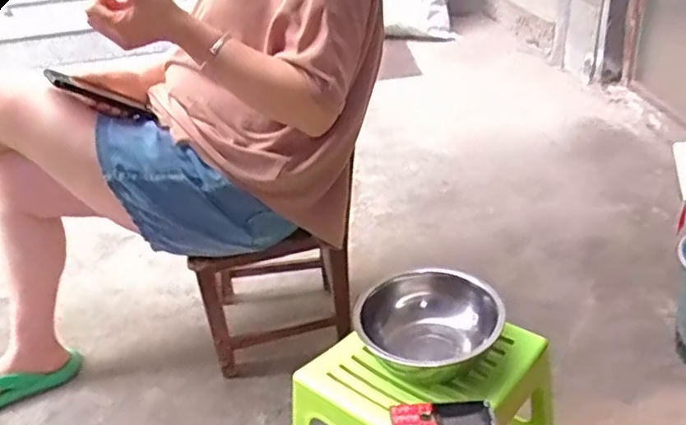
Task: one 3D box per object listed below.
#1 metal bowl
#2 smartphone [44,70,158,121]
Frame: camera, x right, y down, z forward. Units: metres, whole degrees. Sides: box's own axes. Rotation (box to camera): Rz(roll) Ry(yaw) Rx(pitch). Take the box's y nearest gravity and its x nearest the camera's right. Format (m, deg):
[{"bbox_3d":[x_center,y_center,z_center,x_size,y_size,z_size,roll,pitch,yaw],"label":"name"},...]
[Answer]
[{"bbox_3d":[0.126,0.167,0.870,0.196,0.090,0.171,-20,34,-22],"label":"metal bowl"},{"bbox_3d":[-0.400,-0.192,1.010,0.171,0.017,0.082,18,17,-34],"label":"smartphone"}]

